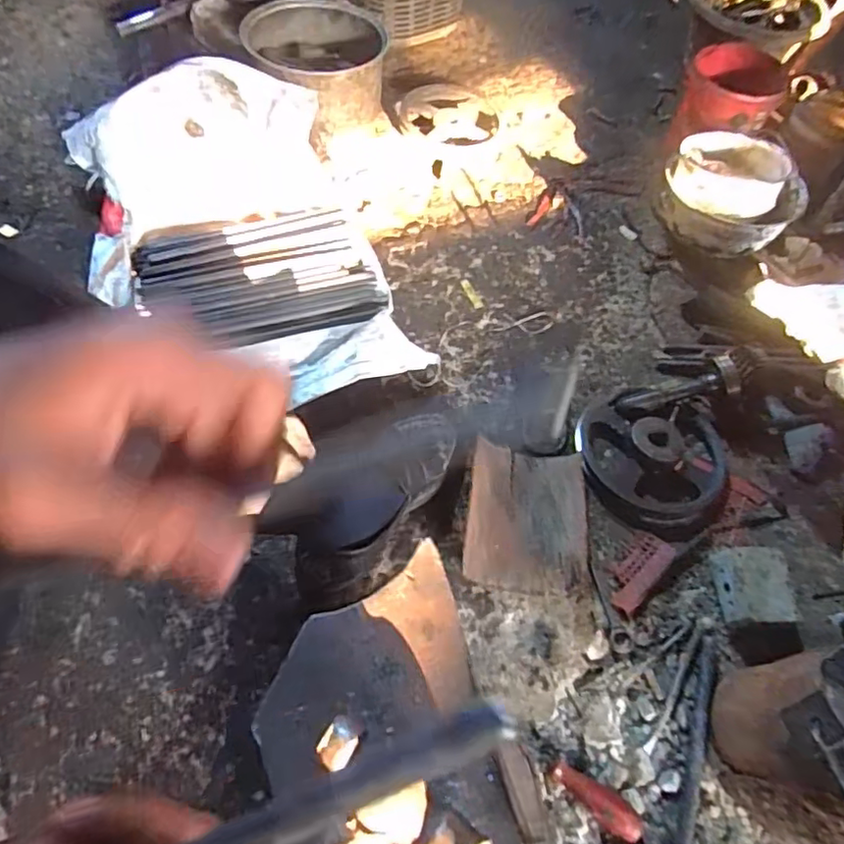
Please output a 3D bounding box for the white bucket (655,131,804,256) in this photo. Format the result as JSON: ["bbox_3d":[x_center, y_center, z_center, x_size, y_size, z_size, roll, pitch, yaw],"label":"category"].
[{"bbox_3d":[0.509,-0.374,0.989,0.207,0.126,0.207,2,60,-3],"label":"white bucket"}]

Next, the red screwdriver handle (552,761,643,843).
[{"bbox_3d":[0.170,0.370,0.581,0.092,0.029,0.030,33,63,15],"label":"red screwdriver handle"}]

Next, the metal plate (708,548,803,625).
[{"bbox_3d":[0.384,0.194,0.695,0.077,0.047,0.084,2,60,-3],"label":"metal plate"}]

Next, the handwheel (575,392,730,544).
[{"bbox_3d":[0.305,0.045,0.772,0.199,0.055,0.195,2,60,-3],"label":"handwheel"}]

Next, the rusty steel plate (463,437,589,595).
[{"bbox_3d":[0.128,0.107,0.718,0.142,0.046,0.192,6,60,0],"label":"rusty steel plate"}]

